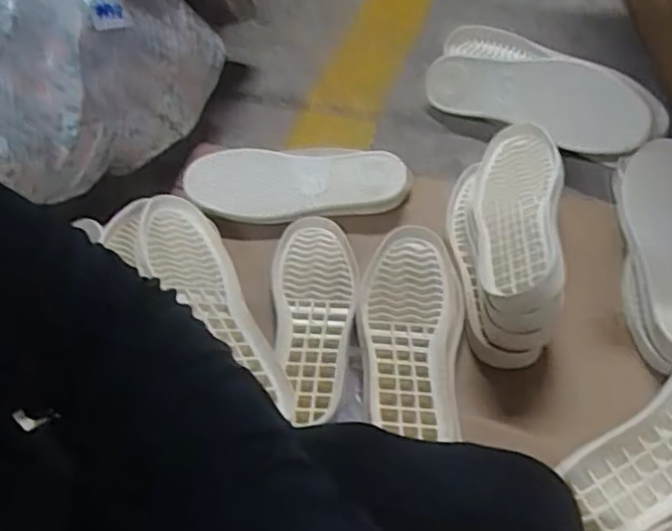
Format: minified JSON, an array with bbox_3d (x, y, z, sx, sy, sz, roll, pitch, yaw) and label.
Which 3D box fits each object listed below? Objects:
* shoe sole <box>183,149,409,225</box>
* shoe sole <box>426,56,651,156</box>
[{"bbox_3d":[-0.046,-0.097,0.801,0.264,0.048,0.084,-4,50,2],"label":"shoe sole"},{"bbox_3d":[0.249,-0.213,0.850,0.279,0.098,0.034,20,26,22],"label":"shoe sole"}]

